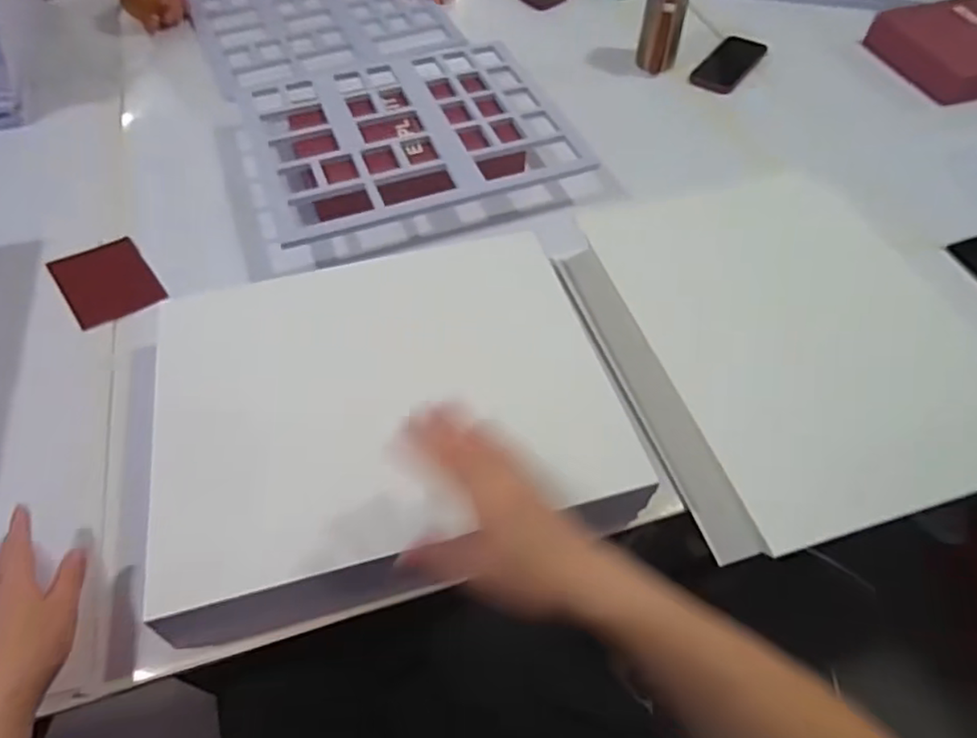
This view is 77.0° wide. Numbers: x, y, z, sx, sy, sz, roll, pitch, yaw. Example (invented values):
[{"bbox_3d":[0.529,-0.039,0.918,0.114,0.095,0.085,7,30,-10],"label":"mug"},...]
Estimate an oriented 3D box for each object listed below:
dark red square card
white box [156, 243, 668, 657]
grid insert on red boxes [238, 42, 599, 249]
[{"bbox_3d":[-0.477,-0.112,0.766,0.099,0.009,0.136,-27,61,-31],"label":"dark red square card"},{"bbox_3d":[-0.095,0.027,0.611,0.433,0.049,0.376,-12,56,-9],"label":"white box"},{"bbox_3d":[-0.104,-0.341,0.863,0.411,0.018,0.343,-17,57,-12],"label":"grid insert on red boxes"}]

